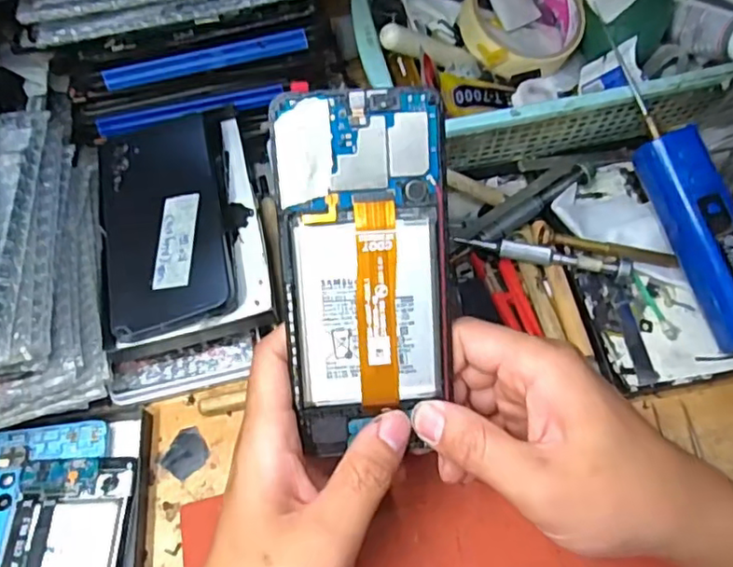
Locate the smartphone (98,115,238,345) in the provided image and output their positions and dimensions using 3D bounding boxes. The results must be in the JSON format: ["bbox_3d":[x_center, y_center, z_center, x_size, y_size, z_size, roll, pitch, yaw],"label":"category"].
[{"bbox_3d":[-0.135,-0.043,0.403,0.079,0.015,0.160,-15,62,-5],"label":"smartphone"}]

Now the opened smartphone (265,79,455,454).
[{"bbox_3d":[0.000,-0.003,0.267,0.072,0.005,0.155,-4,100,-3],"label":"opened smartphone"}]

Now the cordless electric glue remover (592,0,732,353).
[{"bbox_3d":[0.193,-0.055,0.368,0.029,0.033,0.193,-19,80,-7],"label":"cordless electric glue remover"}]

